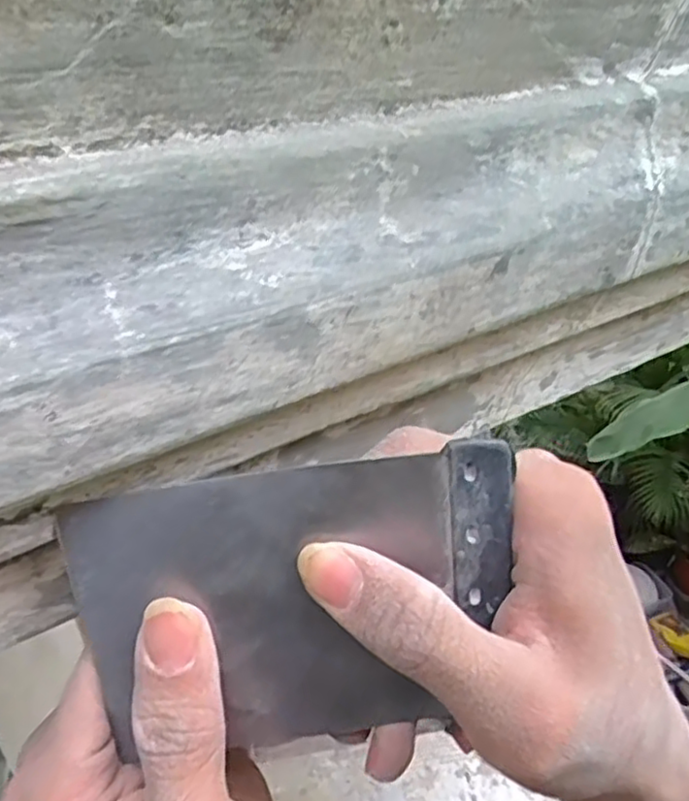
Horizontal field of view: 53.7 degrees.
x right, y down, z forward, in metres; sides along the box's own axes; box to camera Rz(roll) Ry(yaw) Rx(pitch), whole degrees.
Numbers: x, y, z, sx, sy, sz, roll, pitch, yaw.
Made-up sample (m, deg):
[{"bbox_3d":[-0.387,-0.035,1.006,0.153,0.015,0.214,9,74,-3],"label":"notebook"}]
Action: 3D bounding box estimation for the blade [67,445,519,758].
[{"bbox_3d":[-0.011,0.052,0.170,0.103,0.078,0.005,-6,20,-3],"label":"blade"}]

